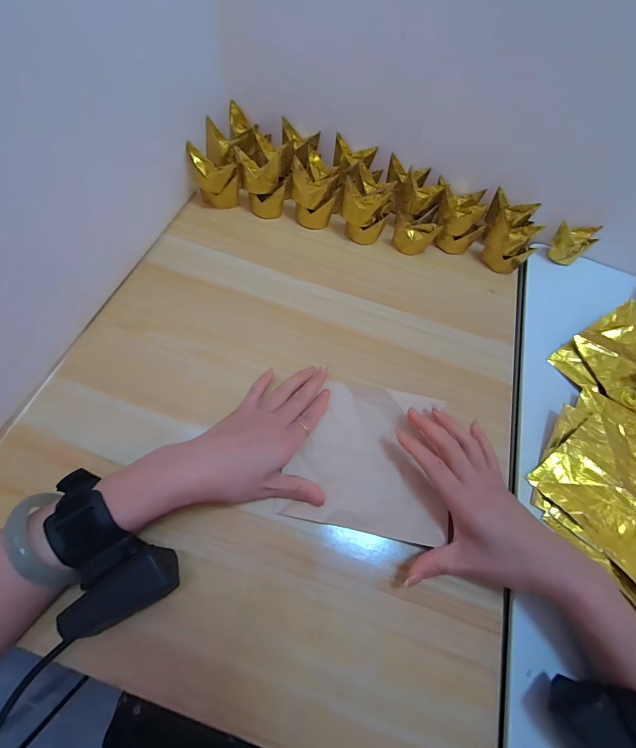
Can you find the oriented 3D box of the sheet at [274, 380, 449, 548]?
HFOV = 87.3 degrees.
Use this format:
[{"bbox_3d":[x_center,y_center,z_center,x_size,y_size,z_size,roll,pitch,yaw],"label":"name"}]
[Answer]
[{"bbox_3d":[0.049,0.075,0.313,0.136,0.010,0.133,11,64,4],"label":"sheet"}]

